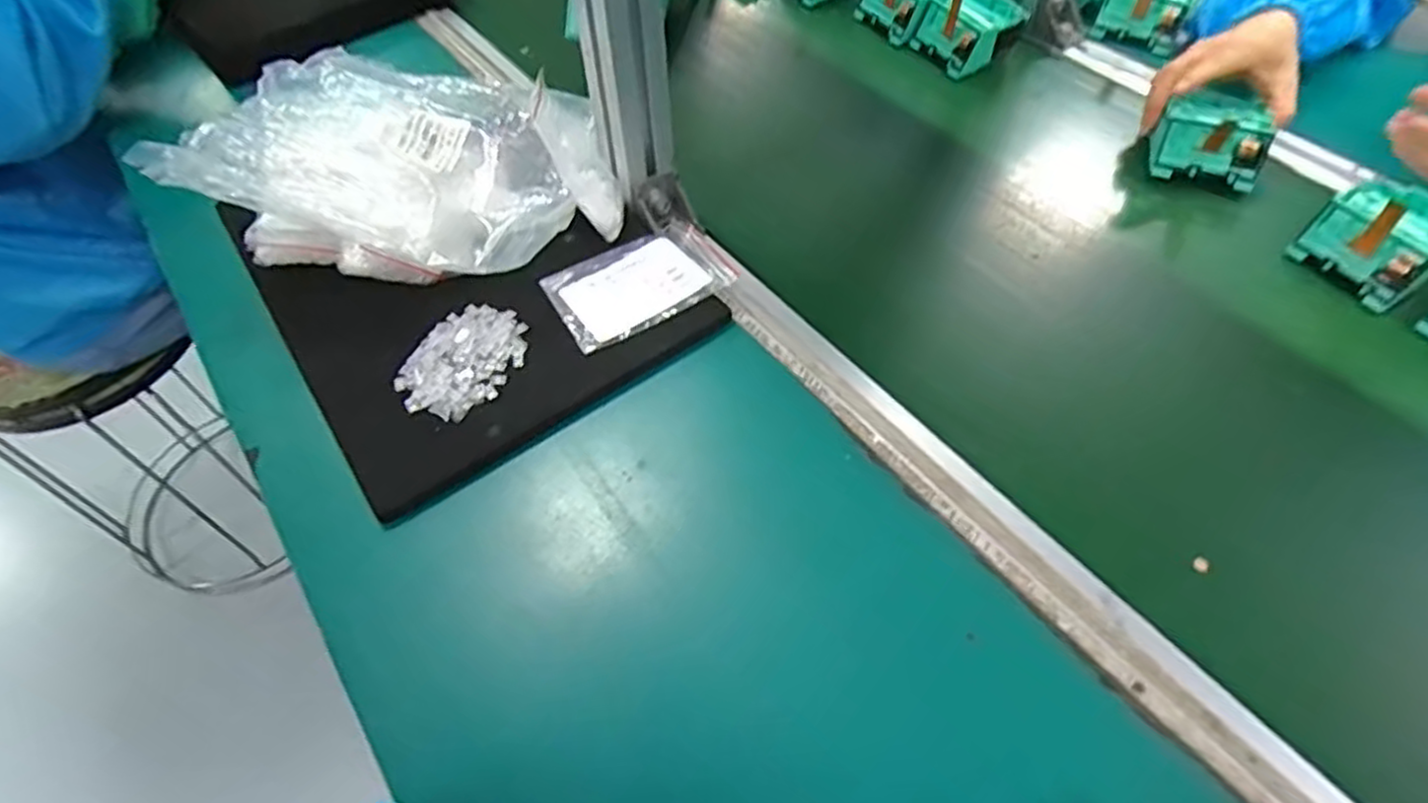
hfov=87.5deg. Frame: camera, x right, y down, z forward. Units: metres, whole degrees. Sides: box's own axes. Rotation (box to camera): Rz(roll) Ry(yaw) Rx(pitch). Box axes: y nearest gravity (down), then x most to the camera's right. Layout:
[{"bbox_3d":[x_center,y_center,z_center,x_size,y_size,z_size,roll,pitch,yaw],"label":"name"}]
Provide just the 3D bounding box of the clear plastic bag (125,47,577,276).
[{"bbox_3d":[-0.242,-0.182,0.547,0.279,0.081,0.200,12,53,9],"label":"clear plastic bag"}]

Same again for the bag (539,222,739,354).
[{"bbox_3d":[-0.050,-0.084,0.520,0.125,0.012,0.079,-26,56,-18],"label":"bag"}]

